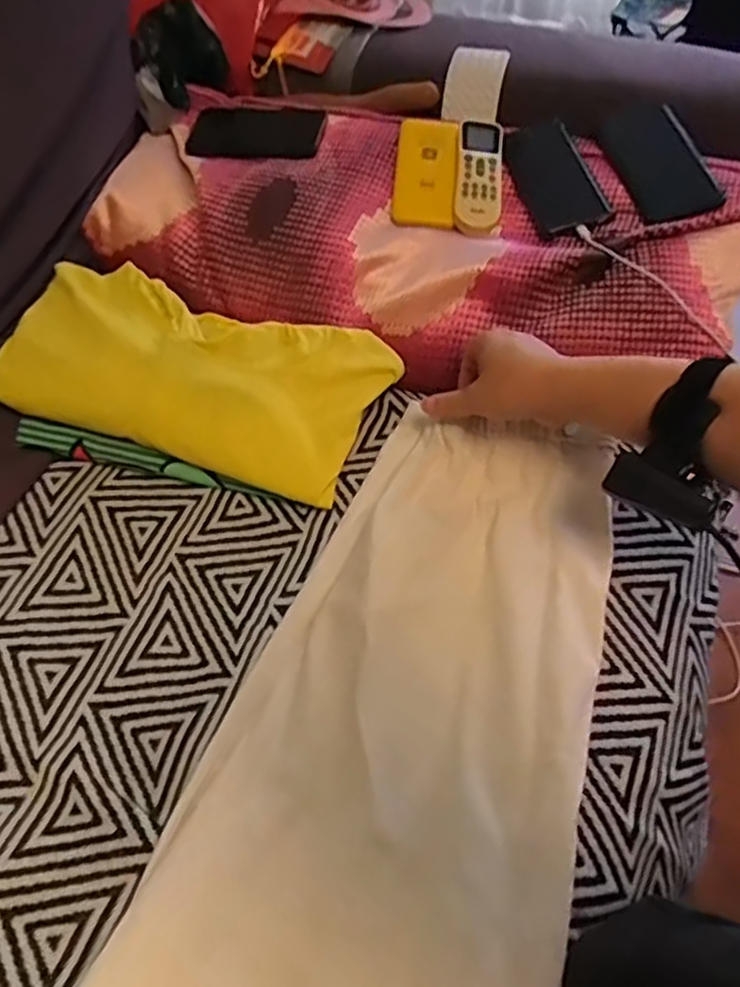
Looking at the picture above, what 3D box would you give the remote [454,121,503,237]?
[{"bbox_3d":[0.118,-0.347,0.749,0.048,0.024,0.138,5,77,5],"label":"remote"}]

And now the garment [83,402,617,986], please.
[{"bbox_3d":[-0.025,0.278,0.399,0.273,0.076,0.820,15,55,13],"label":"garment"}]

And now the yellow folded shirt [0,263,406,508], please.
[{"bbox_3d":[-0.169,-0.114,0.663,0.348,0.077,0.158,14,52,12],"label":"yellow folded shirt"}]

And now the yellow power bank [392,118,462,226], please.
[{"bbox_3d":[0.063,-0.362,0.759,0.071,0.029,0.148,1,72,2],"label":"yellow power bank"}]

